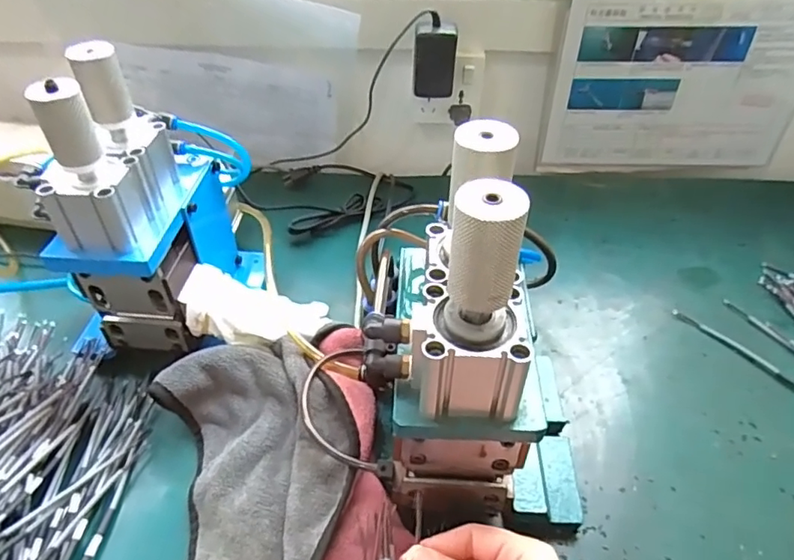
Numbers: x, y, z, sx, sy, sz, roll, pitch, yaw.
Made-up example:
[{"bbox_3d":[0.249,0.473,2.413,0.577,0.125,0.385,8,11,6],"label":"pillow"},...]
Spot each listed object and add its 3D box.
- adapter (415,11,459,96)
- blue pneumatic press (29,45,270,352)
[{"bbox_3d":[0.046,-0.258,0.627,0.047,0.088,0.032,3,43,3],"label":"adapter"},{"bbox_3d":[-0.208,-0.065,0.461,0.101,0.240,0.174,14,44,14],"label":"blue pneumatic press"}]

